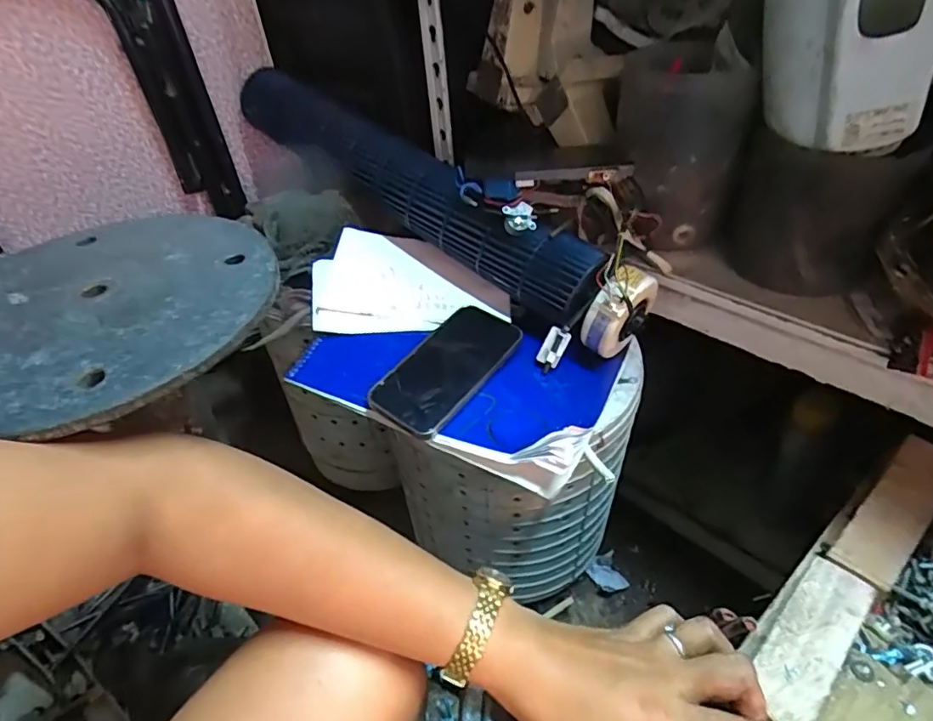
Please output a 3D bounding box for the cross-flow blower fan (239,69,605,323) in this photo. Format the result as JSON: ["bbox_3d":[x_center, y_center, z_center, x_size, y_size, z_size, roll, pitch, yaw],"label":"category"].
[{"bbox_3d":[-0.080,-0.210,0.663,0.572,0.113,0.078,38,54,24],"label":"cross-flow blower fan"}]

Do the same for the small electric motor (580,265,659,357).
[{"bbox_3d":[0.153,-0.046,0.530,0.080,0.090,0.034,-32,46,-29],"label":"small electric motor"}]

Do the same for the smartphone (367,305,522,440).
[{"bbox_3d":[-0.017,0.005,0.533,0.081,0.012,0.164,27,52,26],"label":"smartphone"}]

